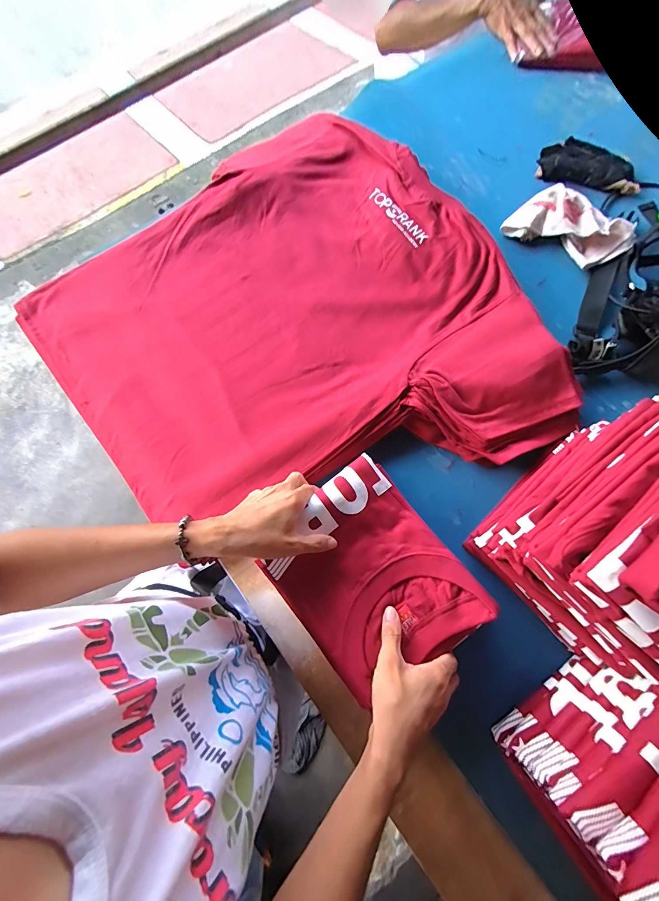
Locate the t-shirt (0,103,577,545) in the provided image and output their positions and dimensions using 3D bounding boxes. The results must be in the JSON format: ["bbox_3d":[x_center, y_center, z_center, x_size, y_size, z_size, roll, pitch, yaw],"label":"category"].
[{"bbox_3d":[-0.045,-0.176,0.539,0.646,0.037,0.671,-39,78,-7],"label":"t-shirt"}]

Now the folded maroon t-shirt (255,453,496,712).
[{"bbox_3d":[0.045,0.145,0.410,0.187,0.032,0.222,-36,78,-11],"label":"folded maroon t-shirt"}]

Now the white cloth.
[{"bbox_3d":[0.418,-0.389,0.603,0.199,0.038,0.113,31,76,3],"label":"white cloth"}]

